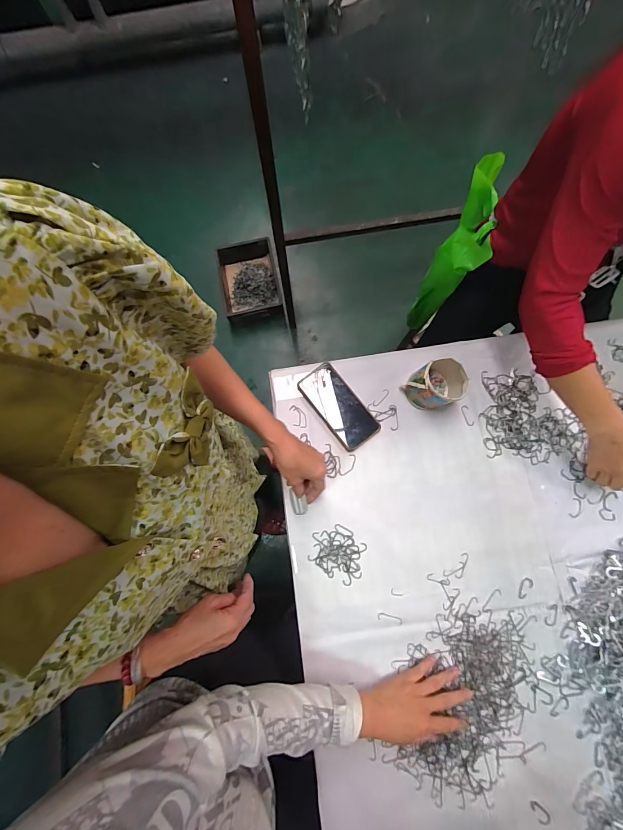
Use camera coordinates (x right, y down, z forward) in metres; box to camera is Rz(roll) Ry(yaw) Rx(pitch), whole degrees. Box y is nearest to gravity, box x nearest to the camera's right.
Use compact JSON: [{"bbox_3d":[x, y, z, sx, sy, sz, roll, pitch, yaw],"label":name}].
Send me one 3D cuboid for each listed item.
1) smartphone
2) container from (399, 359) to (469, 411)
[{"bbox_3d":[0.052,-0.017,0.659,0.081,0.015,0.166,-38,79,-7],"label":"smartphone"},{"bbox_3d":[0.227,-0.051,0.626,0.086,0.069,0.079,0,77,1],"label":"container"}]

